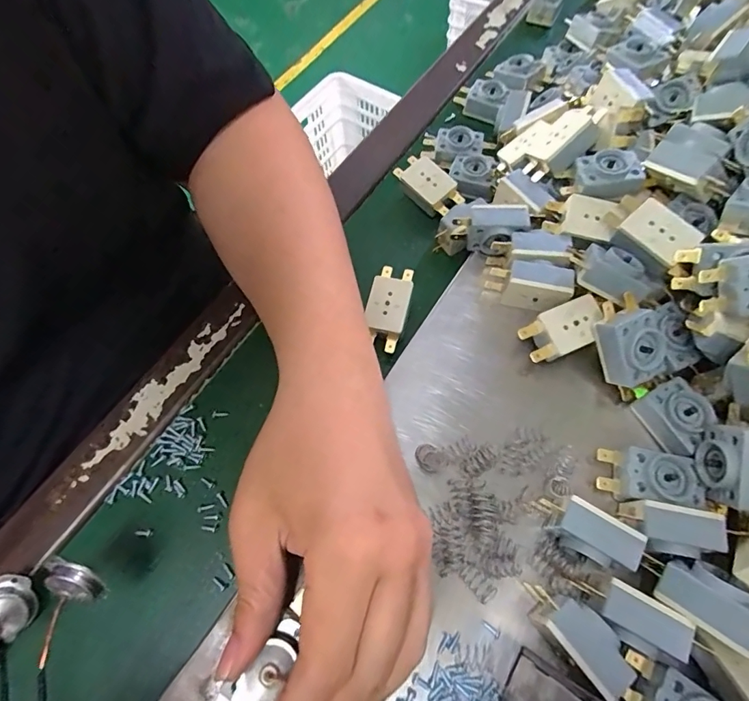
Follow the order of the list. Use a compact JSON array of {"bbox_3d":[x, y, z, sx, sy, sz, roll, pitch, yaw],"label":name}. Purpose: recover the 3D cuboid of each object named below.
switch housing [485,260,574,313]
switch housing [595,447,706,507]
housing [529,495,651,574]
[{"bbox_3d":[0.095,-0.041,0.272,0.046,0.030,0.020,19,67,11],"label":"switch housing"},{"bbox_3d":[0.141,0.065,0.223,0.047,0.014,0.026,12,66,8],"label":"switch housing"},{"bbox_3d":[0.100,0.087,0.212,0.047,0.020,0.021,27,69,15],"label":"housing"}]

